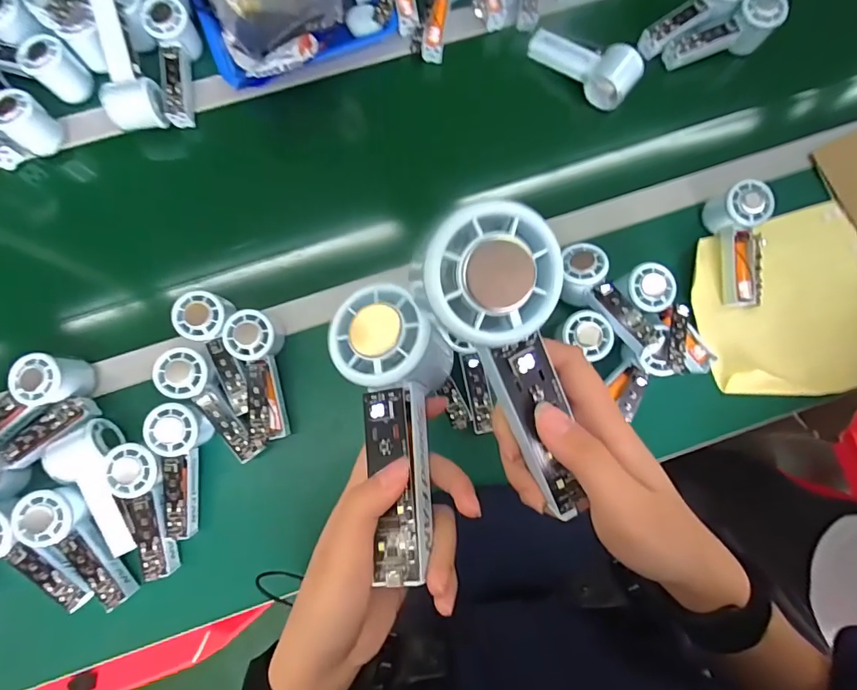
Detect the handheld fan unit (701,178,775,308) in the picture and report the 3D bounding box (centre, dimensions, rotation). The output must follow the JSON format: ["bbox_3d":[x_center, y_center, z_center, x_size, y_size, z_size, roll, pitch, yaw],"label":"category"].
[{"bbox_3d":[0.398,-0.126,0.575,0.057,0.057,0.149,0,80,-2],"label":"handheld fan unit"}]

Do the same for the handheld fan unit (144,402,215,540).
[{"bbox_3d":[-0.283,0.142,0.523,0.051,0.047,0.150,-2,93,-2],"label":"handheld fan unit"}]

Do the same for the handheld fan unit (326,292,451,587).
[{"bbox_3d":[-0.015,0.043,0.248,0.063,0.045,0.148,-6,76,-3],"label":"handheld fan unit"}]

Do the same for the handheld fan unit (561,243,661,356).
[{"bbox_3d":[0.206,-0.051,0.541,0.059,0.051,0.151,-30,69,-6],"label":"handheld fan unit"}]

